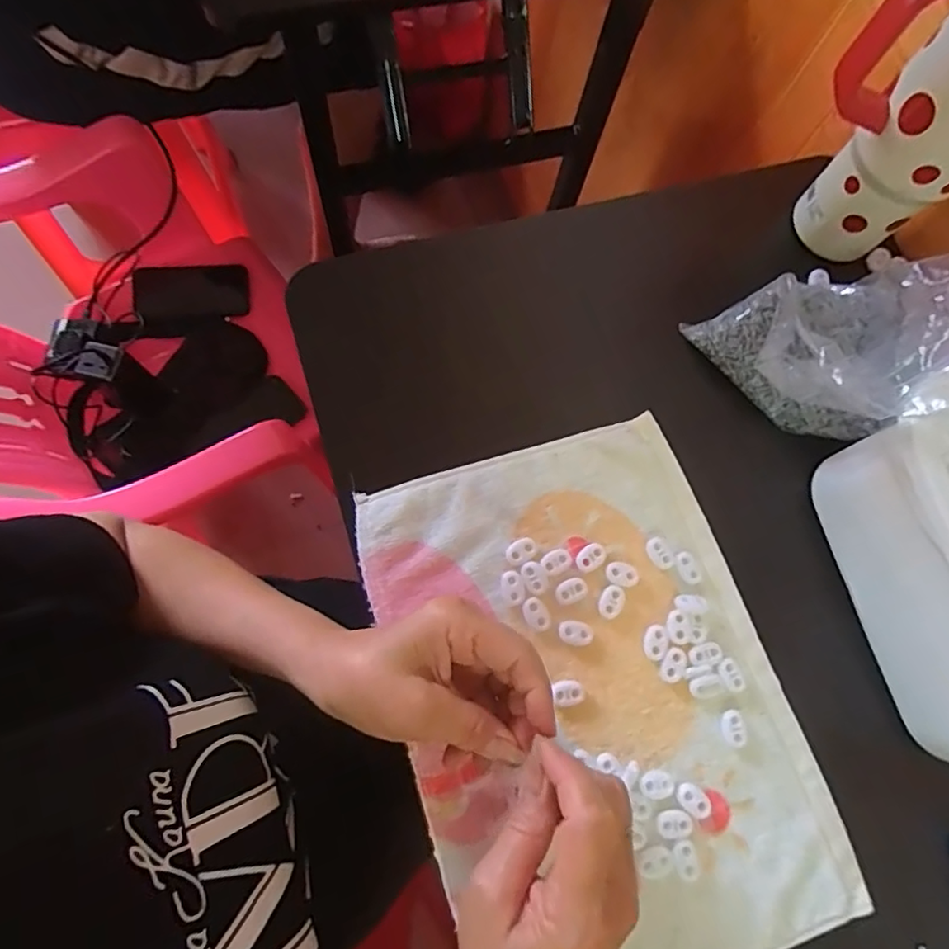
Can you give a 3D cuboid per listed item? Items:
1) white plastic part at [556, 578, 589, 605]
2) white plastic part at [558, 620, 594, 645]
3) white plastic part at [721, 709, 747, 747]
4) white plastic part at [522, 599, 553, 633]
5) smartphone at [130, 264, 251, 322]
[{"bbox_3d":[0.064,0.077,0.380,0.022,0.004,0.015,-19,78,-10],"label":"white plastic part"},{"bbox_3d":[0.065,0.102,0.373,0.022,0.005,0.014,7,75,-3],"label":"white plastic part"},{"bbox_3d":[0.165,0.160,0.365,0.015,0.004,0.021,0,76,-5],"label":"white plastic part"},{"bbox_3d":[0.040,0.090,0.372,0.015,0.004,0.021,-27,79,-11],"label":"white plastic part"},{"bbox_3d":[-0.435,-0.278,0.886,0.177,0.012,0.077,-4,93,1],"label":"smartphone"}]

